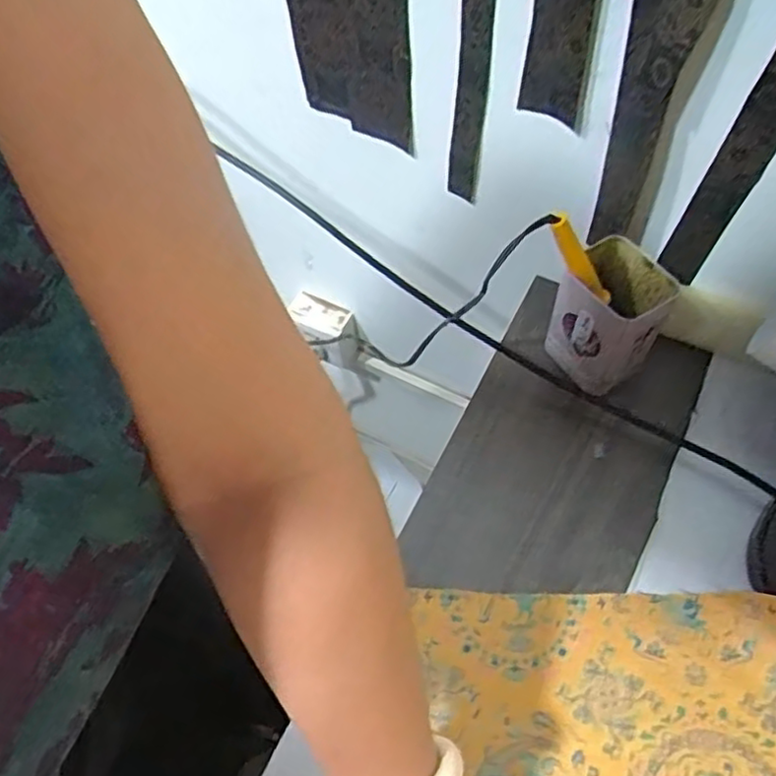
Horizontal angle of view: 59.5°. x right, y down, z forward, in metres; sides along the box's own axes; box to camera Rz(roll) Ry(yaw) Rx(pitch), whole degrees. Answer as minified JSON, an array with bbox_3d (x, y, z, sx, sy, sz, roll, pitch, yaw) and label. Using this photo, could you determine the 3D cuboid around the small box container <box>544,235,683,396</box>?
[{"bbox_3d":[0.174,-0.055,0.541,0.076,0.093,0.072,38,70,22],"label":"small box container"}]

